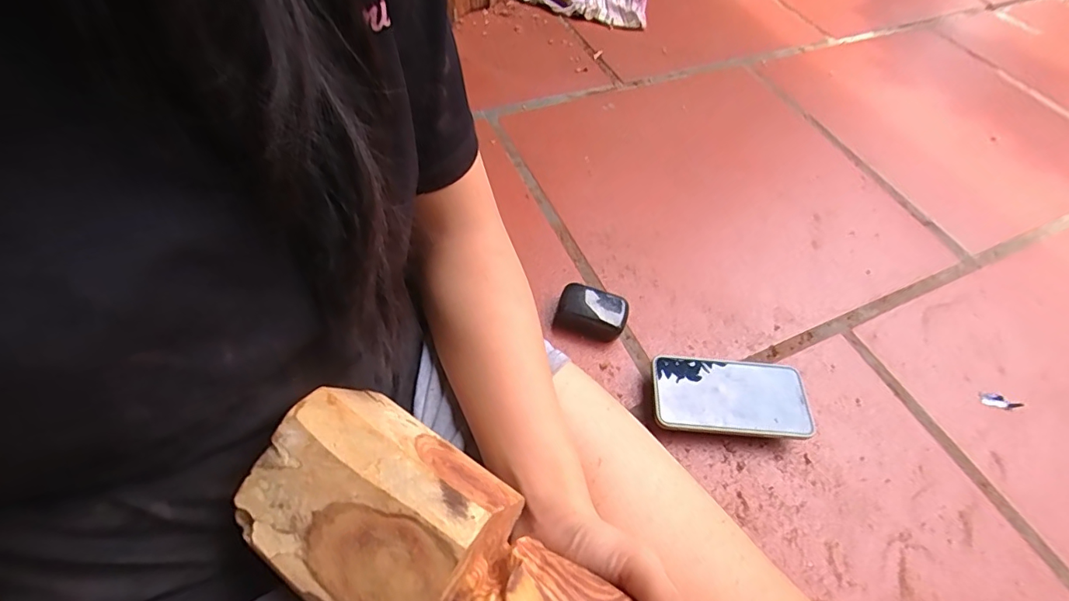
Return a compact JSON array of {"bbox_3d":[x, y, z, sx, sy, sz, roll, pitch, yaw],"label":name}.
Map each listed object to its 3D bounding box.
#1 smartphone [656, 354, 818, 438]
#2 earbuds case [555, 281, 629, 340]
[{"bbox_3d":[0.195,0.095,0.490,0.152,0.016,0.084,6,46,-3],"label":"smartphone"},{"bbox_3d":[0.063,0.015,0.536,0.074,0.034,0.053,16,57,5],"label":"earbuds case"}]

